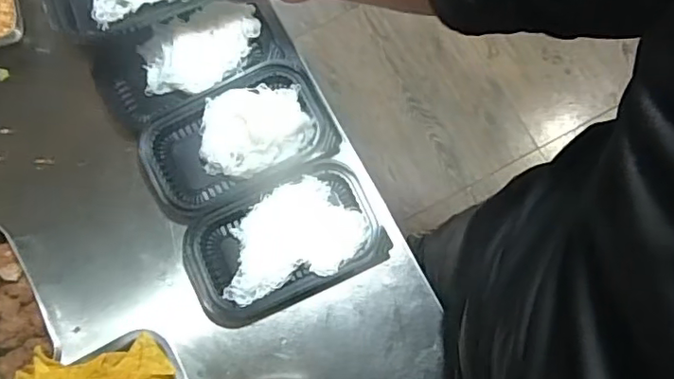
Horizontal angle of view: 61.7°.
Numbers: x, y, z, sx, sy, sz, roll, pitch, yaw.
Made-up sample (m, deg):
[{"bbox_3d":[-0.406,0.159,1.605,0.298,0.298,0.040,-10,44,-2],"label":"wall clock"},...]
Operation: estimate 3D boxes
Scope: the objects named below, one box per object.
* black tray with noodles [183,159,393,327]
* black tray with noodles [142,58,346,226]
[{"bbox_3d":[-0.065,0.063,0.672,0.223,0.035,0.138,-24,79,-3],"label":"black tray with noodles"},{"bbox_3d":[-0.123,-0.058,0.698,0.231,0.043,0.129,-26,79,-4],"label":"black tray with noodles"}]

